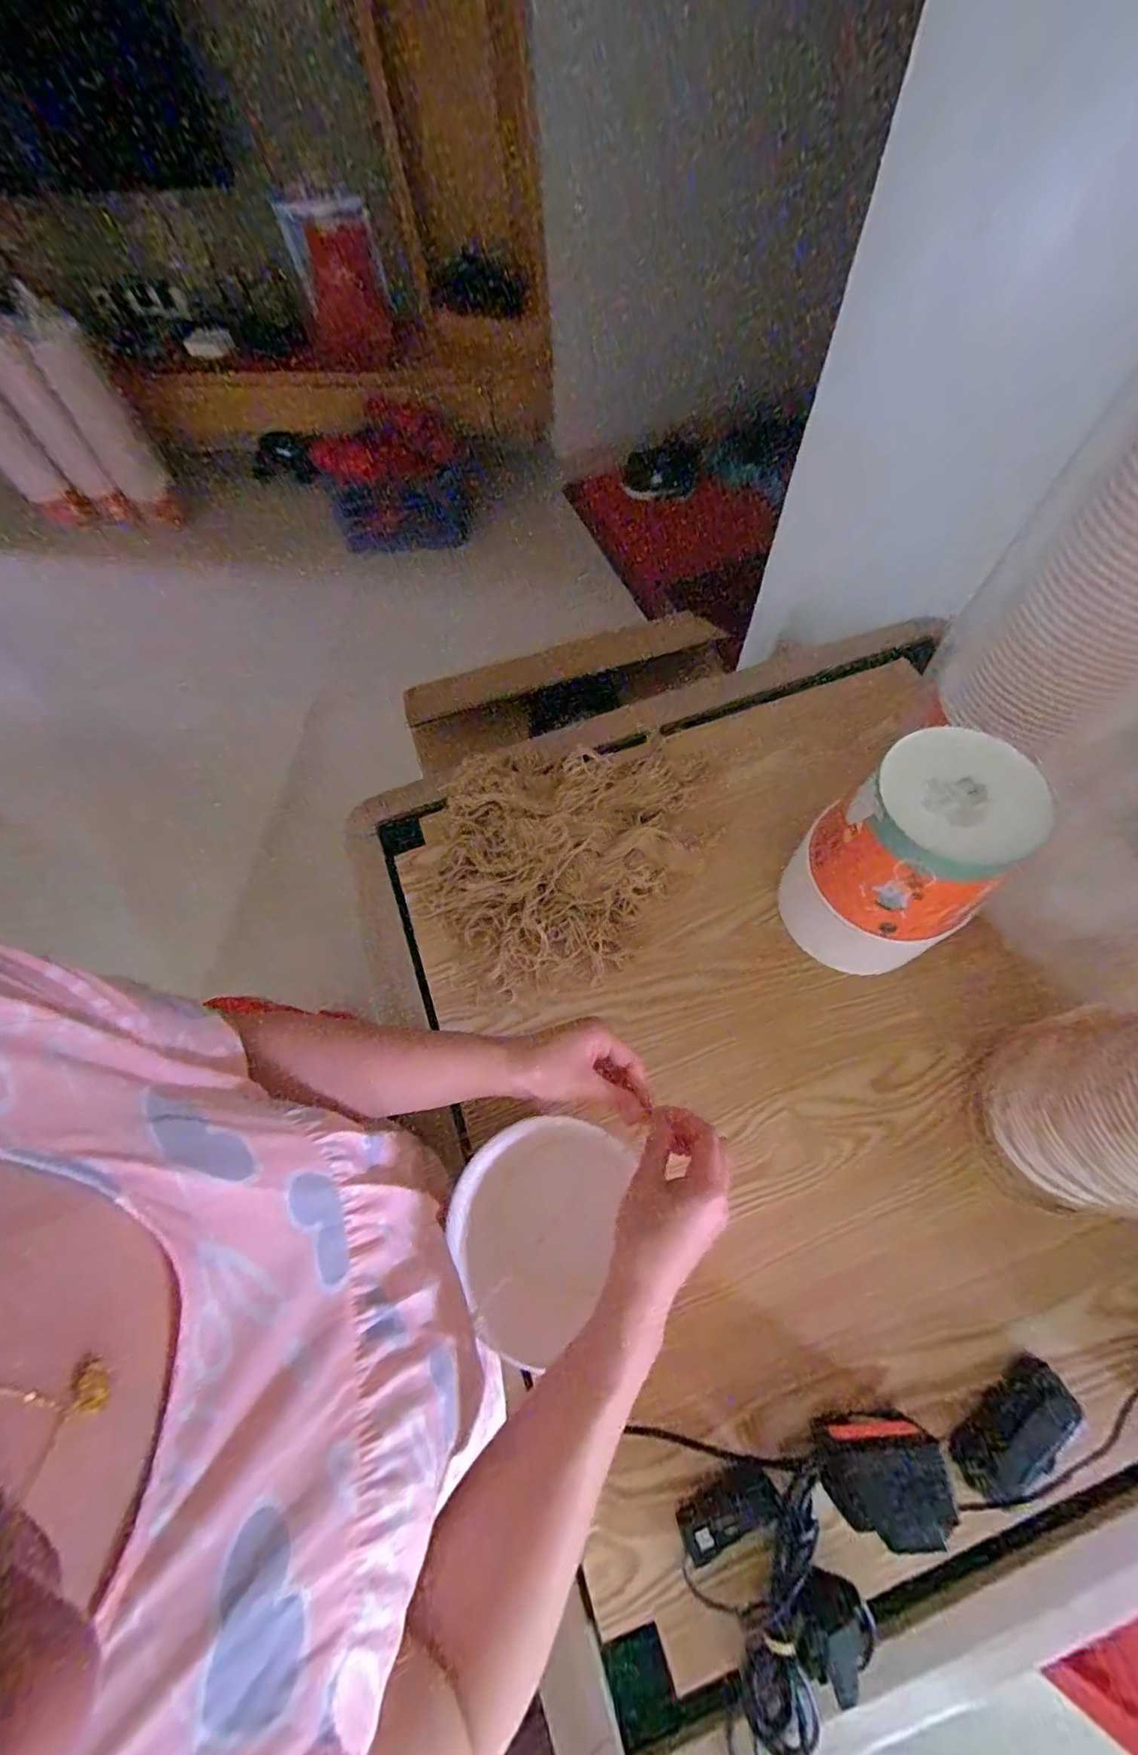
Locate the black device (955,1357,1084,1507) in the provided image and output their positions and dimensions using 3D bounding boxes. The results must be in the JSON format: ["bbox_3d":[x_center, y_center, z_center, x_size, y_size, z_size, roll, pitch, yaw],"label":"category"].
[{"bbox_3d":[0.371,0.456,0.483,0.112,0.024,0.044,-35,69,-13],"label":"black device"}]

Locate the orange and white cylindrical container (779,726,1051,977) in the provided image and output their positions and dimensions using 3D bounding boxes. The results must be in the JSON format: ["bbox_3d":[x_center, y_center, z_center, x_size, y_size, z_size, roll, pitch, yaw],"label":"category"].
[{"bbox_3d":[0.314,-0.005,0.574,0.136,0.241,0.144,-1,65,2],"label":"orange and white cylindrical container"}]

